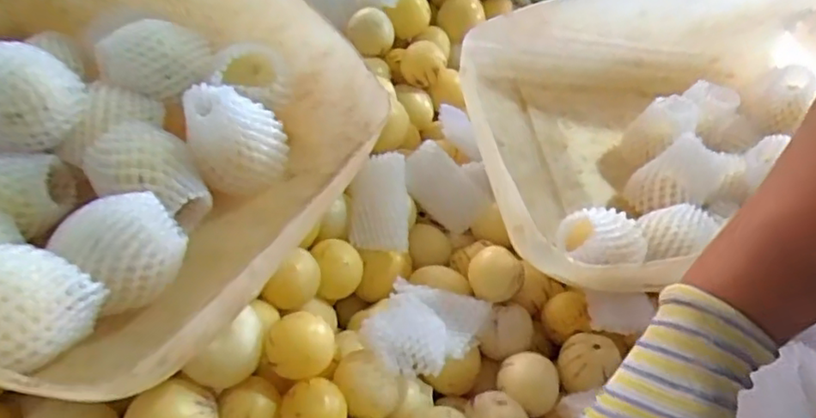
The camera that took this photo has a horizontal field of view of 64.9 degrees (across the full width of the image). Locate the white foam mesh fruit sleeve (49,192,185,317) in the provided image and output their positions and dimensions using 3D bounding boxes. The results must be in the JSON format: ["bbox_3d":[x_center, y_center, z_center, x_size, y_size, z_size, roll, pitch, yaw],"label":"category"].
[{"bbox_3d":[-0.163,0.026,0.370,0.051,0.052,0.056,2,42,-2],"label":"white foam mesh fruit sleeve"}]

